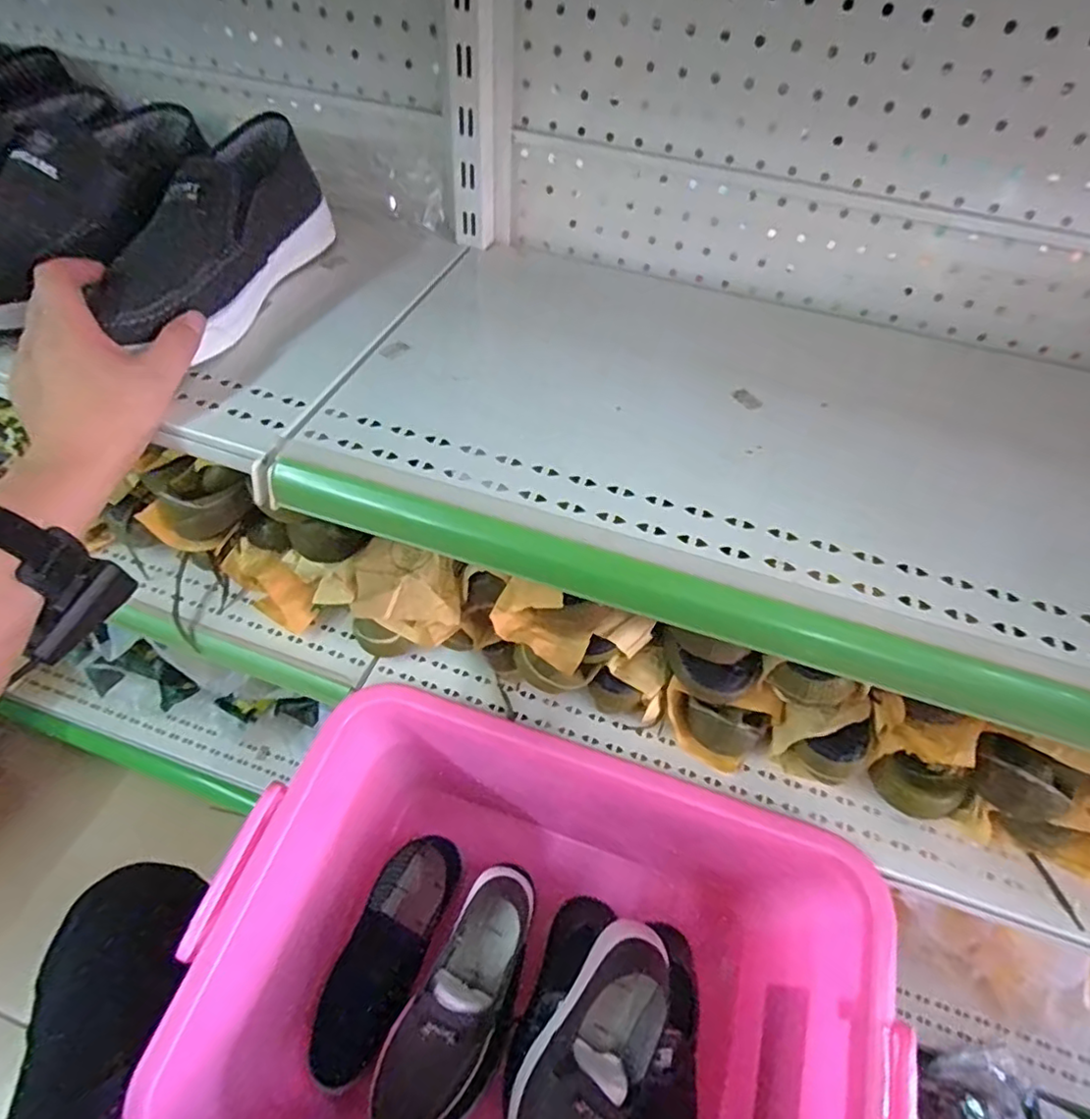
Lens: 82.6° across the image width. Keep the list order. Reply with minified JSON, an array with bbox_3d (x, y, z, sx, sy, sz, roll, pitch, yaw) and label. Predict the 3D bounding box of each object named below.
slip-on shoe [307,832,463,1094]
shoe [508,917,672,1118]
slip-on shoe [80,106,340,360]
[{"bbox_3d":[-0.183,0.451,0.719,0.087,0.054,0.251,21,53,12],"label":"slip-on shoe"},{"bbox_3d":[0.043,0.488,0.605,0.098,0.080,0.250,27,76,16],"label":"shoe"},{"bbox_3d":[-0.248,-0.240,0.464,0.072,0.089,0.245,14,56,6],"label":"slip-on shoe"}]

